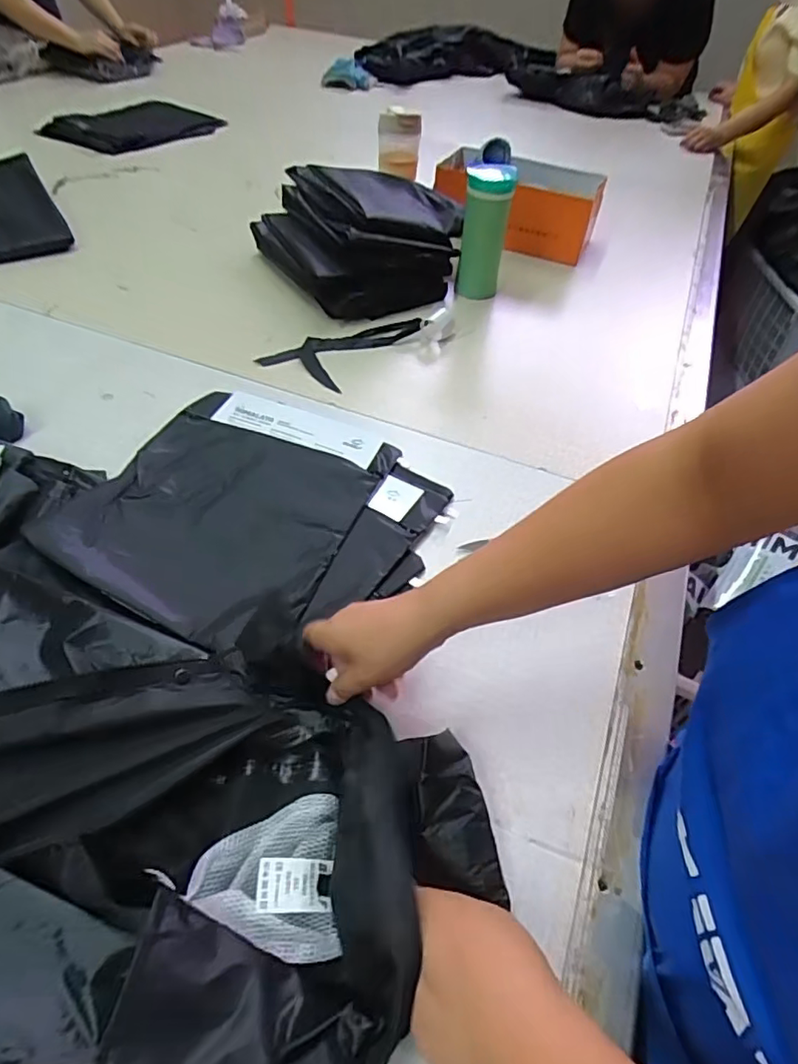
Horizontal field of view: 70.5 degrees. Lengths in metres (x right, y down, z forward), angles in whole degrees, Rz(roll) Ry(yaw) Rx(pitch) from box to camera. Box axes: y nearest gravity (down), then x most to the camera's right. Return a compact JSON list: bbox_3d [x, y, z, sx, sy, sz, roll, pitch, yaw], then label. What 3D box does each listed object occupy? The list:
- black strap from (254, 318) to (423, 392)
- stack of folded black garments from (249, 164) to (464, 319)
[{"bbox_3d":[-0.081,-0.282,0.839,0.135,0.016,0.226,27,54,18],"label":"black strap"},{"bbox_3d":[-0.065,-0.497,0.943,0.293,0.131,0.297,-26,56,-22],"label":"stack of folded black garments"}]

